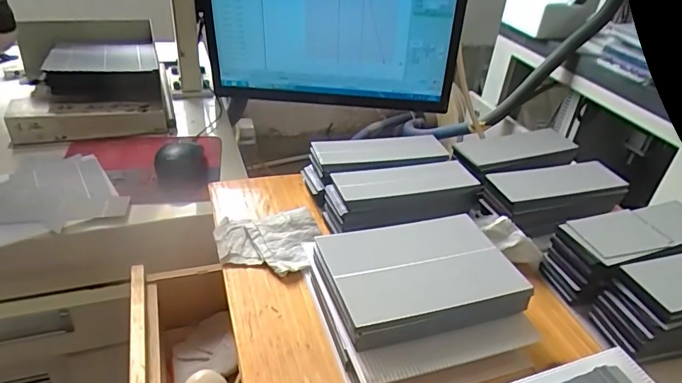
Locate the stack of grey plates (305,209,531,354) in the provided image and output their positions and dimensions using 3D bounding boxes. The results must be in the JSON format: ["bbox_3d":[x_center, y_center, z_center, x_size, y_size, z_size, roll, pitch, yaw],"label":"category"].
[{"bbox_3d":[0.066,0.069,0.402,0.153,0.025,0.108,-6,35,-16],"label":"stack of grey plates"}]

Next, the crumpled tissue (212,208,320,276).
[{"bbox_3d":[-0.075,0.050,0.479,0.101,0.021,0.081,-1,34,-9],"label":"crumpled tissue"}]

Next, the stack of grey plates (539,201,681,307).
[{"bbox_3d":[0.277,0.055,0.453,0.147,0.066,0.068,-16,38,-9],"label":"stack of grey plates"}]

